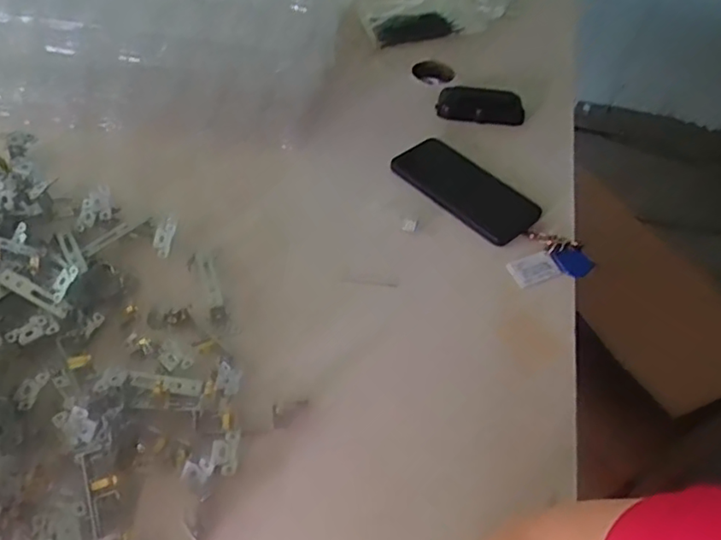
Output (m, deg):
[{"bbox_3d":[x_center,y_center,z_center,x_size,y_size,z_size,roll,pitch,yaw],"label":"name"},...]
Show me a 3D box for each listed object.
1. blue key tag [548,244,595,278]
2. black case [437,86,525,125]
[{"bbox_3d":[0.211,-0.010,0.602,0.027,0.008,0.041,-44,66,6],"label":"blue key tag"},{"bbox_3d":[0.152,-0.208,0.755,0.106,0.033,0.037,12,49,6],"label":"black case"}]

